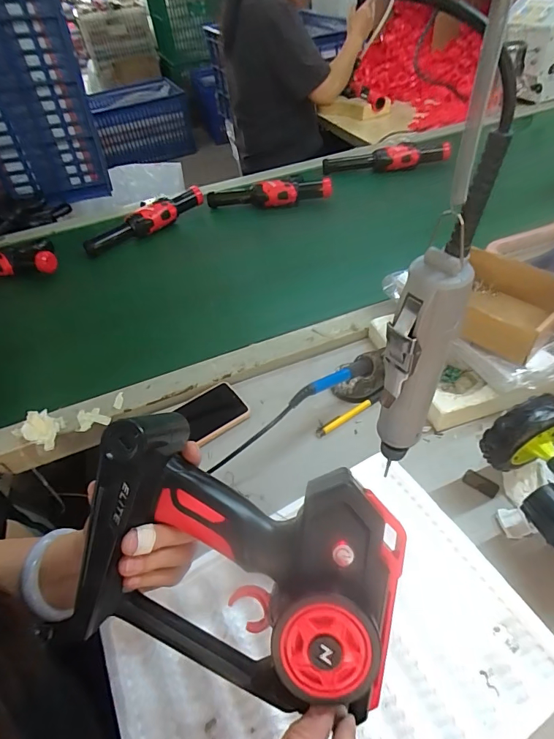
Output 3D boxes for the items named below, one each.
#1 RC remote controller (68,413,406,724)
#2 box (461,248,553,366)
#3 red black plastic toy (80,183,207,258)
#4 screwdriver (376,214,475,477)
[{"bbox_3d":[-0.025,0.119,0.244,0.193,0.135,0.093,16,4,-6],"label":"RC remote controller"},{"bbox_3d":[0.293,-0.088,0.553,0.137,0.056,0.148,-38,54,-25],"label":"box"},{"bbox_3d":[-0.302,-0.344,0.957,0.304,0.065,0.050,-31,52,-20],"label":"red black plastic toy"},{"bbox_3d":[0.088,0.008,0.276,0.040,0.191,0.027,-29,51,-19],"label":"screwdriver"}]

